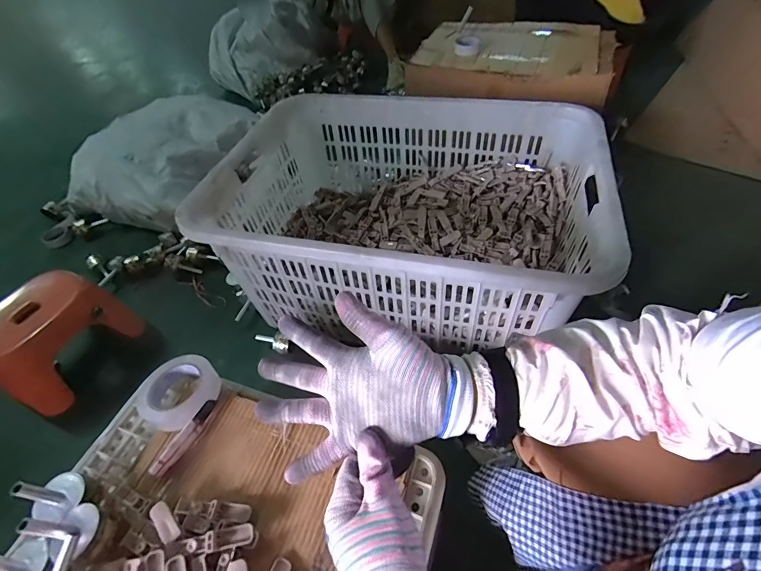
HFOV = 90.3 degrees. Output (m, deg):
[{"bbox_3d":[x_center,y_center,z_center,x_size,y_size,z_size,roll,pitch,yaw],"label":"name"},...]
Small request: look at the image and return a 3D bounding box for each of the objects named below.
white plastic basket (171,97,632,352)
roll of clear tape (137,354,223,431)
[{"bbox_3d":[0.048,-0.166,0.925,0.823,0.321,0.576,9,52,13],"label":"white plastic basket"},{"bbox_3d":[-0.312,0.164,0.591,0.103,0.033,0.113,-3,50,3],"label":"roll of clear tape"}]

